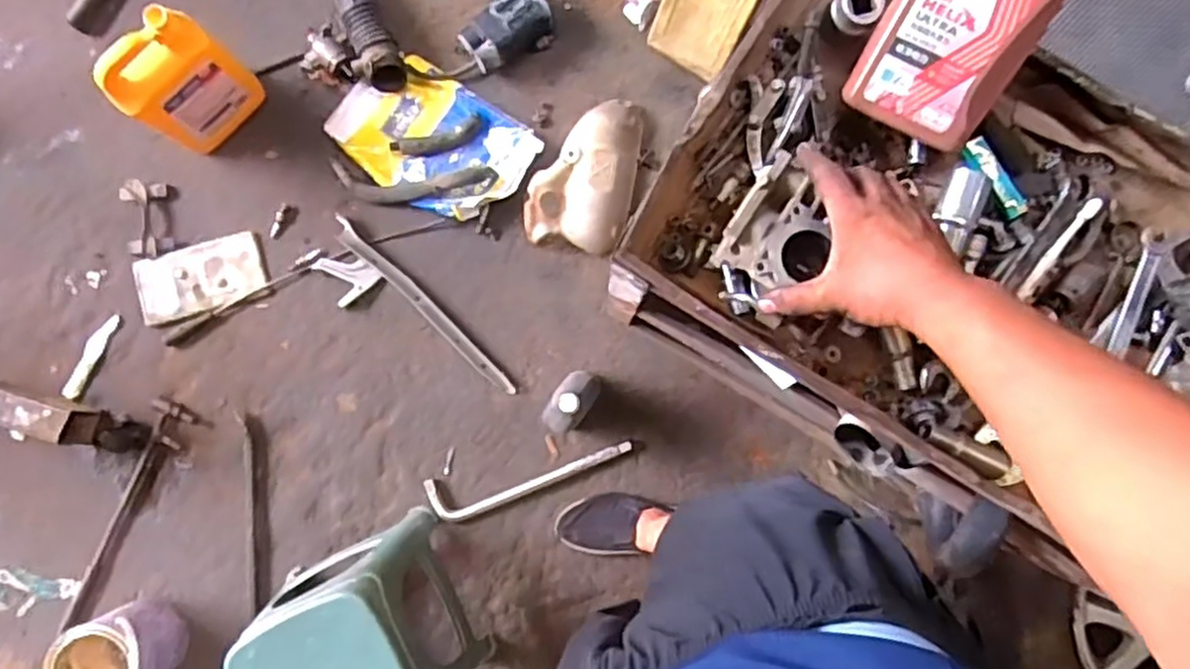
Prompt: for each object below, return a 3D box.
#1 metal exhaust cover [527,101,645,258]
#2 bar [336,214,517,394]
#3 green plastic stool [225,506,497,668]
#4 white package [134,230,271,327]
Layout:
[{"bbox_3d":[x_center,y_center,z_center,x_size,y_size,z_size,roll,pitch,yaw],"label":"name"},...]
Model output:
[{"bbox_3d":[-0.017,-0.303,1.374,0.186,0.070,0.282,11,87,0],"label":"metal exhaust cover"},{"bbox_3d":[-0.328,-0.054,1.403,0.468,0.016,0.037,43,88,2],"label":"bar"},{"bbox_3d":[-0.381,0.514,1.213,0.282,0.342,0.296,-24,88,-2],"label":"green plastic stool"},{"bbox_3d":[-0.762,-0.110,1.406,0.244,0.020,0.127,-20,87,-1],"label":"white package"}]

